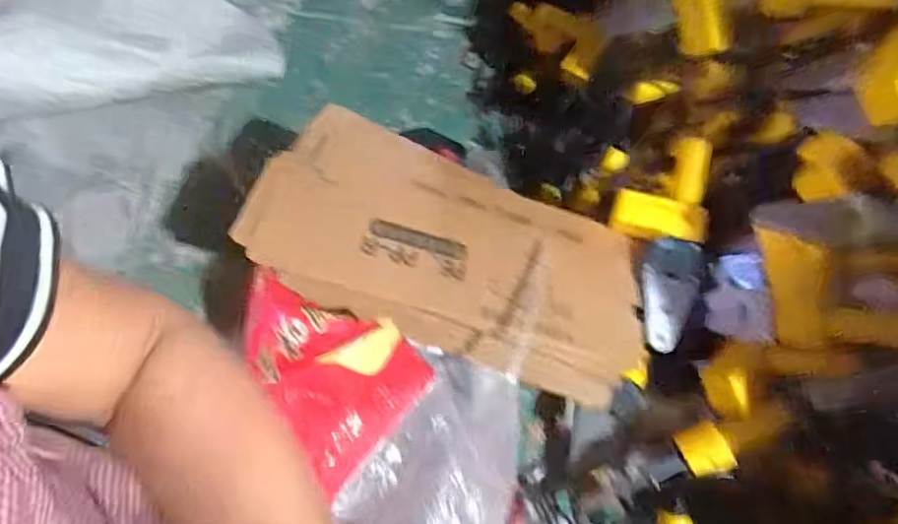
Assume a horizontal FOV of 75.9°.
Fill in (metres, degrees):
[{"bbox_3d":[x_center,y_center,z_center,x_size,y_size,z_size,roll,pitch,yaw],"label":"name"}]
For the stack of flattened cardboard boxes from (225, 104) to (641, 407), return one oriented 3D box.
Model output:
[{"bbox_3d":[0.014,-0.011,0.727,0.501,0.053,0.243,26,72,-1],"label":"stack of flattened cardboard boxes"}]

